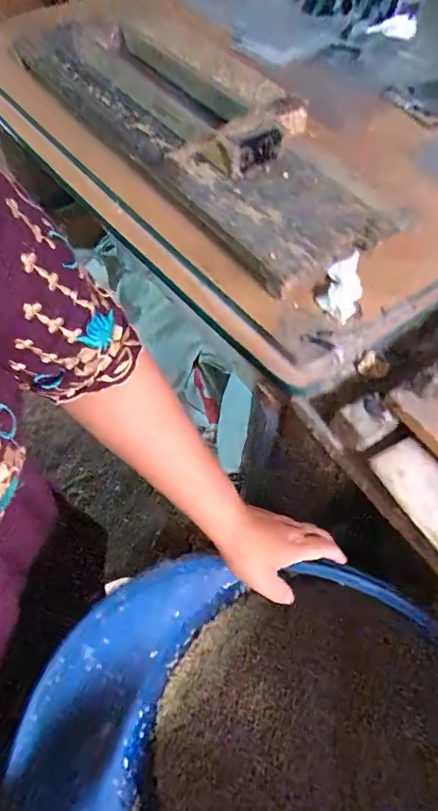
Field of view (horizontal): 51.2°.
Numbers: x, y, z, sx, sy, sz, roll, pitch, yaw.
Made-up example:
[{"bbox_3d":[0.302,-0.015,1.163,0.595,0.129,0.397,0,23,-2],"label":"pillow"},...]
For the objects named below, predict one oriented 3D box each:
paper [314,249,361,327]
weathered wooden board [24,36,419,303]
[{"bbox_3d":[0.137,-0.130,0.503,0.049,0.032,0.079,26,63,18],"label":"paper"},{"bbox_3d":[-0.063,-0.416,0.650,0.209,0.070,0.697,-34,62,-17],"label":"weathered wooden board"}]

